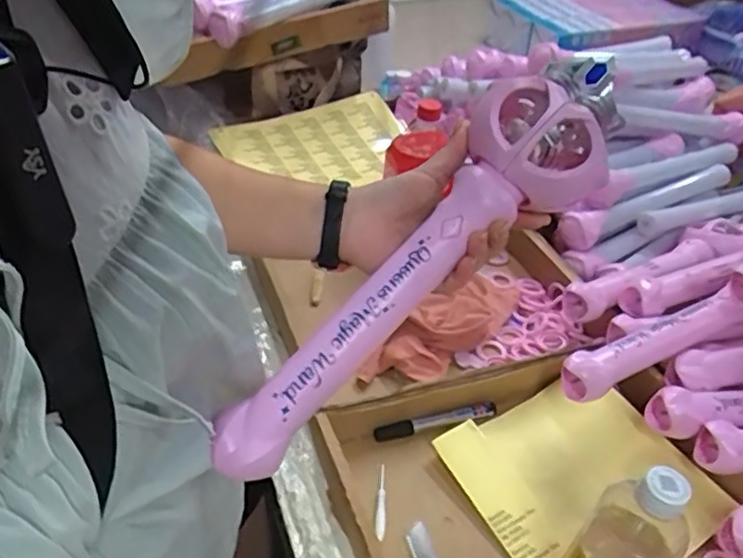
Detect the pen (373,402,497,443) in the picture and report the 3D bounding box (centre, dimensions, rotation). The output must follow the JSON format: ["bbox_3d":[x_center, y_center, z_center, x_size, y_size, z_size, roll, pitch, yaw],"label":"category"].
[{"bbox_3d":[0.070,0.150,0.686,0.133,0.019,0.021,-6,40,-14],"label":"pen"}]

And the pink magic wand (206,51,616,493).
[{"bbox_3d":[0.031,-0.009,0.432,0.354,0.051,0.085,-46,53,-5],"label":"pink magic wand"}]

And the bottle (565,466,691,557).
[{"bbox_3d":[0.194,0.204,0.492,0.063,0.177,0.067,32,46,29],"label":"bottle"}]

